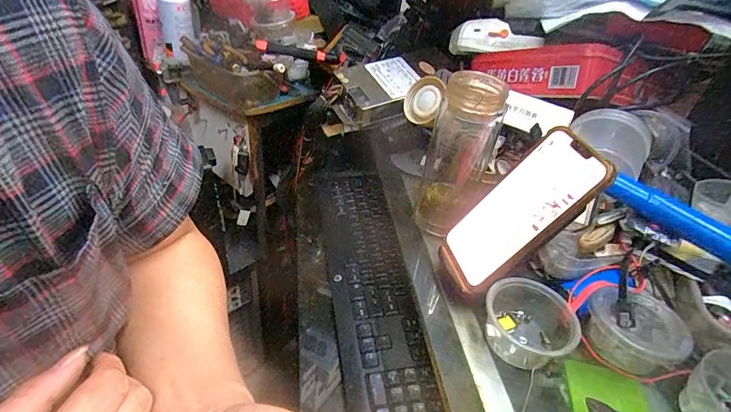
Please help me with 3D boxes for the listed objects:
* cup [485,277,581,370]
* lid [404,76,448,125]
[{"bbox_3d":[0.148,0.102,0.362,0.076,0.047,0.072,4,38,-3],"label":"cup"},{"bbox_3d":[0.073,-0.135,0.516,0.062,0.060,0.012,-5,-14,45],"label":"lid"}]

